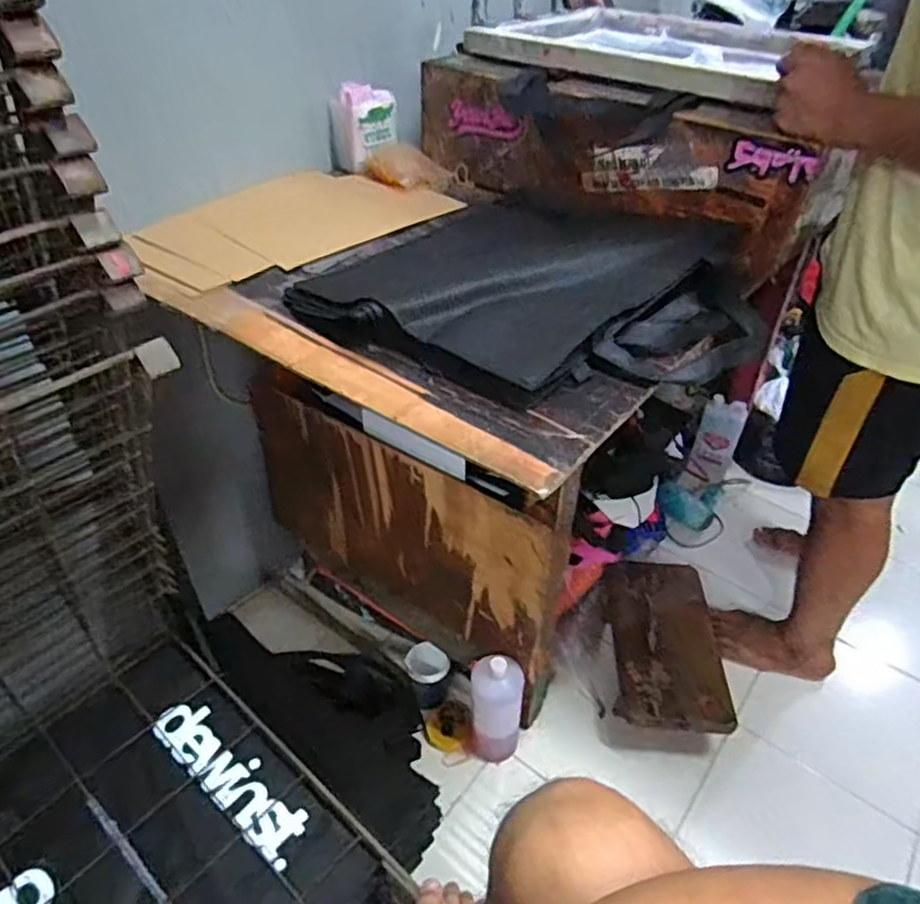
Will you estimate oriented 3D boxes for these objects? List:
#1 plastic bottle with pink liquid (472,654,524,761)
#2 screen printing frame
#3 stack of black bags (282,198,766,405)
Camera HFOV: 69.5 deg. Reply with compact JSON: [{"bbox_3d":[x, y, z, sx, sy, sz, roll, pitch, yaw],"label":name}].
[{"bbox_3d":[0.059,0.423,1.086,0.082,0.239,0.065,5,41,6],"label":"plastic bottle with pink liquid"},{"bbox_3d":[0.325,-0.677,1.104,0.483,0.051,0.439,26,47,27],"label":"screen printing frame"},{"bbox_3d":[0.080,-0.192,0.751,0.462,0.071,0.424,32,50,32],"label":"stack of black bags"}]

